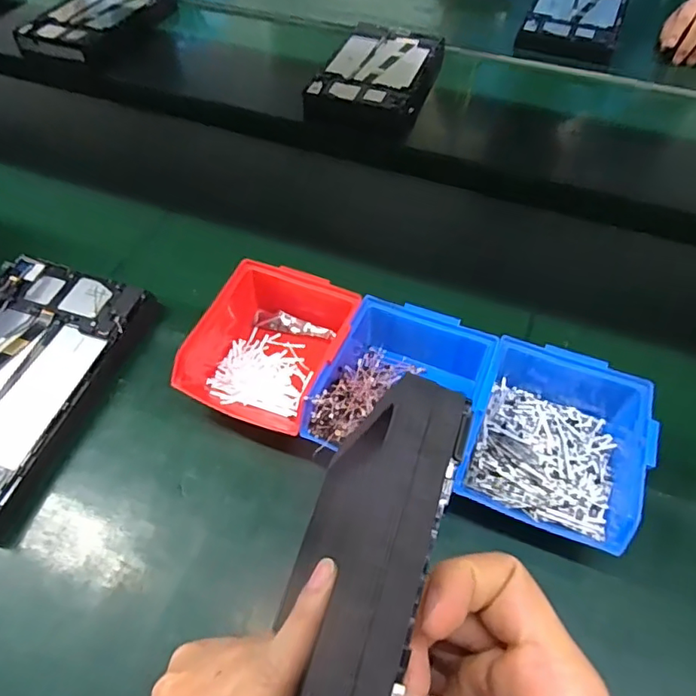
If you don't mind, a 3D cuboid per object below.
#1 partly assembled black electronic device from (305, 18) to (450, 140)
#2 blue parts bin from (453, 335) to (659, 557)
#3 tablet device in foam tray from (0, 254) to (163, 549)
[{"bbox_3d":[0.049,-0.412,0.832,0.160,0.049,0.241,15,56,12],"label":"partly assembled black electronic device"},{"bbox_3d":[0.163,0.070,0.431,0.123,0.063,0.152,16,56,12],"label":"blue parts bin"},{"bbox_3d":[-0.294,0.030,0.483,0.161,0.039,0.244,14,55,11],"label":"tablet device in foam tray"}]

